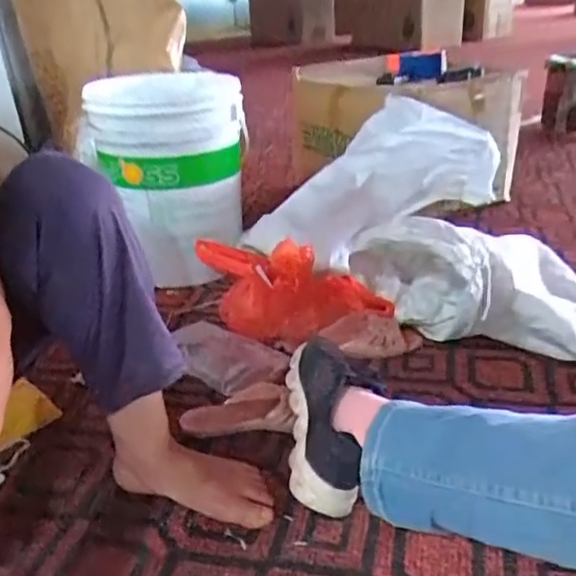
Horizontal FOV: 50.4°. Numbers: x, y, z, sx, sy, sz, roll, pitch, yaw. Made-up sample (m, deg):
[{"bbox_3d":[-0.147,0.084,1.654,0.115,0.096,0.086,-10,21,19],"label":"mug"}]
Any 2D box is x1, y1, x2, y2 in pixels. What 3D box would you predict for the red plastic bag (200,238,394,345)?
[{"bbox_3d":[0.011,-0.003,1.032,0.321,0.143,0.156,0,26,6],"label":"red plastic bag"}]

